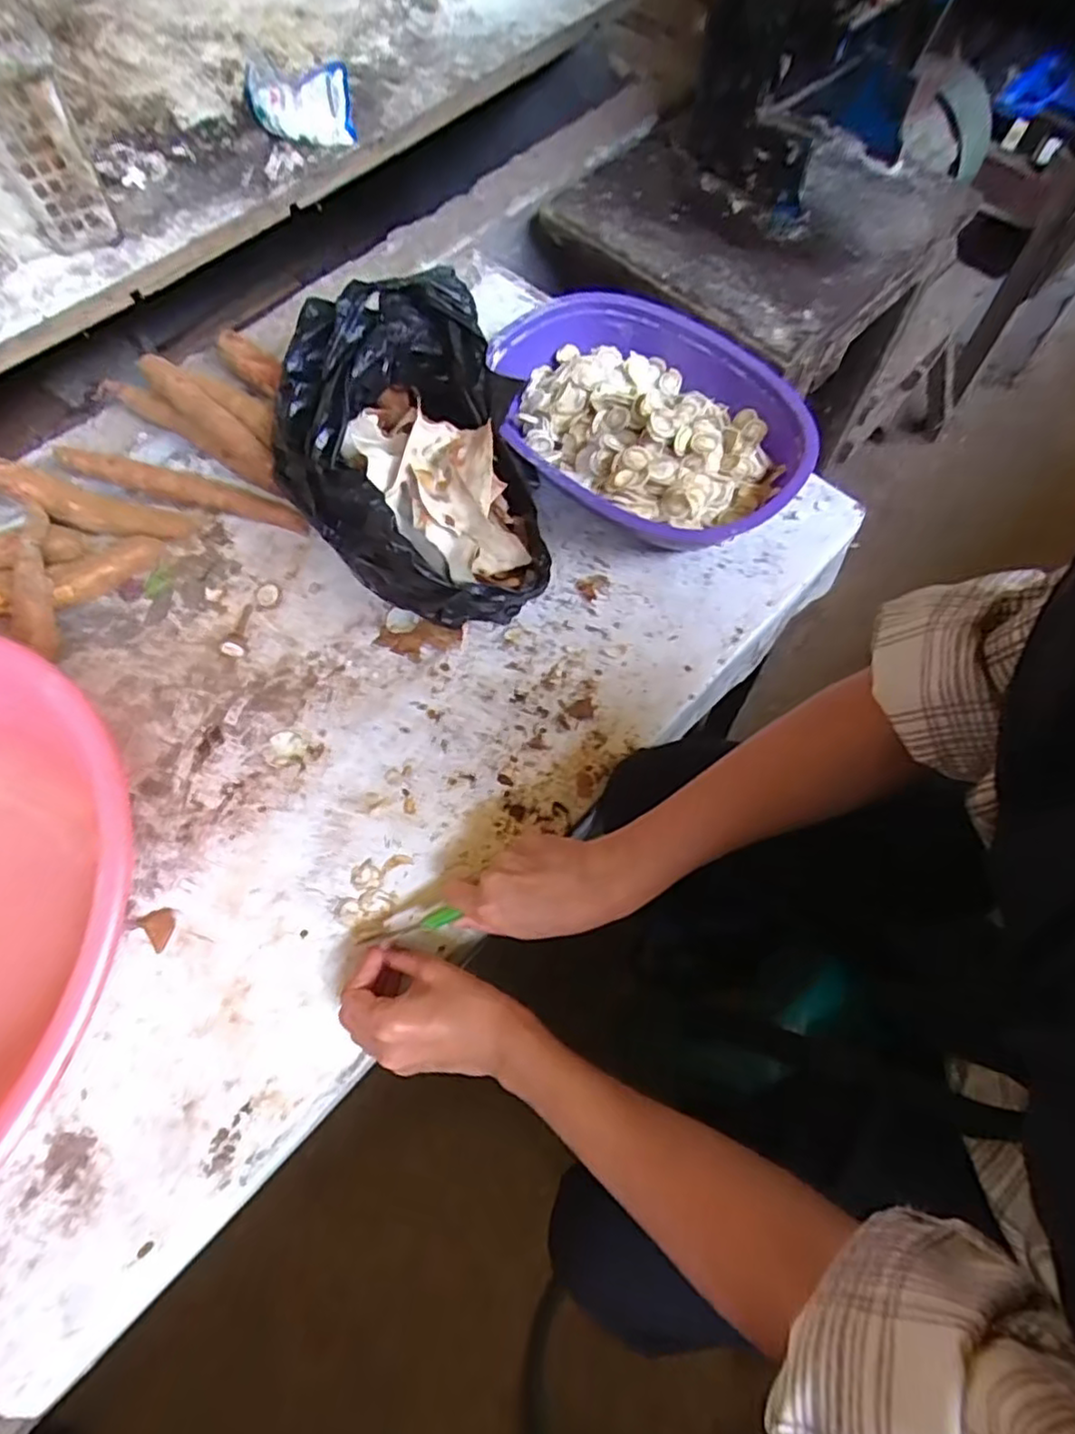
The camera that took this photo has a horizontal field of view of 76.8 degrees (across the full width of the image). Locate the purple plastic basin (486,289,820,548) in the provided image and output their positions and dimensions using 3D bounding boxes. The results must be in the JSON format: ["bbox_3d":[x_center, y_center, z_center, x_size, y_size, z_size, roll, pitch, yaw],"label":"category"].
[{"bbox_3d":[0.090,-0.259,0.610,0.300,0.072,0.218,39,73,15],"label":"purple plastic basin"}]

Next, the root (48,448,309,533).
[{"bbox_3d":[-0.331,-0.218,0.635,0.247,0.025,0.032,14,69,7],"label":"root"}]

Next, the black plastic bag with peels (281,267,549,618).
[{"bbox_3d":[-0.114,-0.218,0.579,0.209,0.101,0.299,-10,68,-3],"label":"black plastic bag with peels"}]

